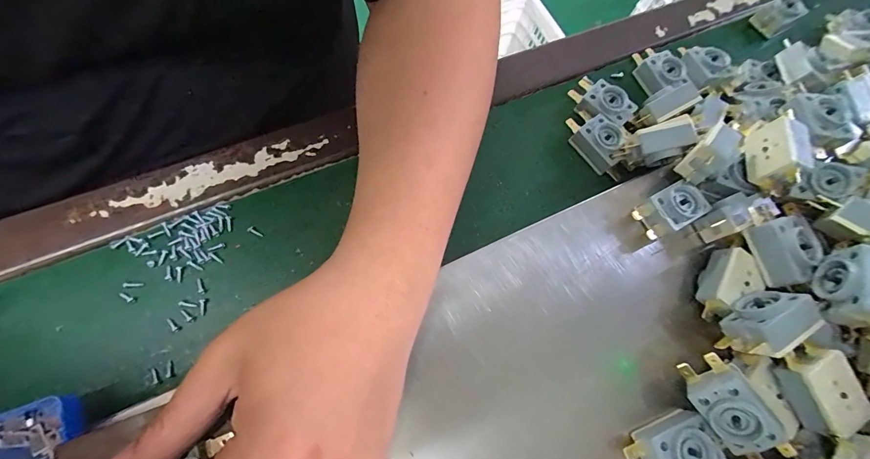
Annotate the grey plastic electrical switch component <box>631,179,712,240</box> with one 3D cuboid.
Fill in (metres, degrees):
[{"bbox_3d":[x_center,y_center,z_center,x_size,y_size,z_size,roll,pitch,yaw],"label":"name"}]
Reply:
[{"bbox_3d":[0.152,-0.012,0.248,0.041,0.022,0.025,-25,75,-14],"label":"grey plastic electrical switch component"}]

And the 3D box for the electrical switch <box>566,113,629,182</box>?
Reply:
[{"bbox_3d":[0.123,-0.067,0.287,0.027,0.022,0.053,-39,79,-18],"label":"electrical switch"}]

